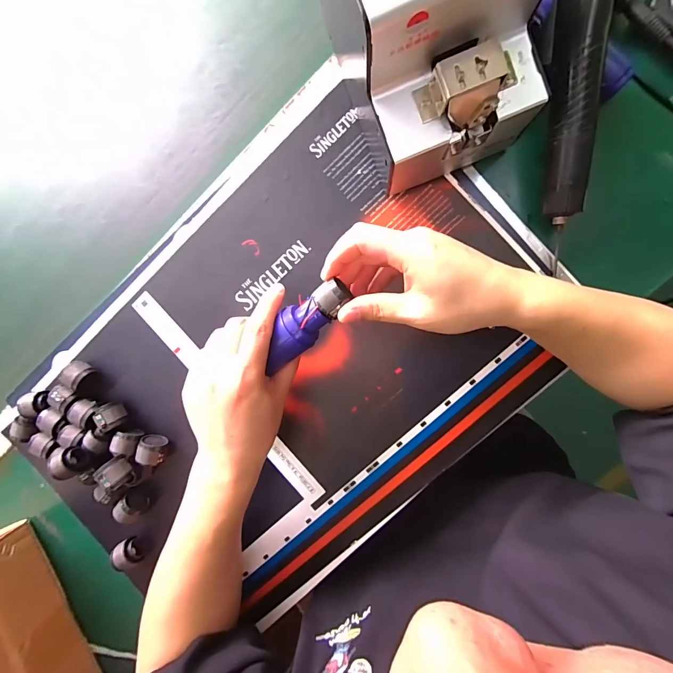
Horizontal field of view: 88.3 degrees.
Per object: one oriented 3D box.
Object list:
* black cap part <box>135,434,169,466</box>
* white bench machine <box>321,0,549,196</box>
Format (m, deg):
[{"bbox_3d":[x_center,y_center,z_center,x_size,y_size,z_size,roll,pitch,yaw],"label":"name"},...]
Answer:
[{"bbox_3d":[-0.199,0.123,0.380,0.026,0.030,0.025,5,93,6],"label":"black cap part"},{"bbox_3d":[0.072,-0.239,0.268,0.122,0.145,0.180,-19,91,6],"label":"white bench machine"}]

